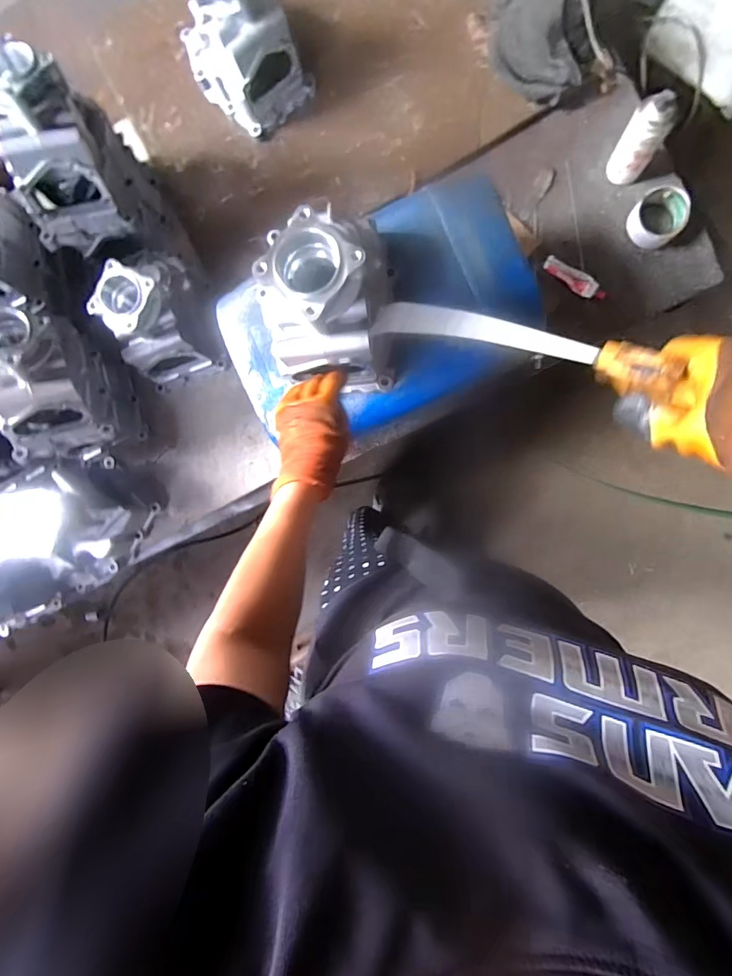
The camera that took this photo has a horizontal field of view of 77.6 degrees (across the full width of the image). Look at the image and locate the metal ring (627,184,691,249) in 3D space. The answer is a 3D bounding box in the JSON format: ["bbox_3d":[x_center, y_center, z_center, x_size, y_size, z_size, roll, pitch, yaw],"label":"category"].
[{"bbox_3d":[0.515,-0.476,0.801,0.084,0.042,0.091,0,91,5],"label":"metal ring"}]

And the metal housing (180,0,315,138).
[{"bbox_3d":[-0.230,-0.786,0.782,0.170,0.201,0.201,-33,88,5],"label":"metal housing"}]

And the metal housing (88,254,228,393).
[{"bbox_3d":[-0.370,-0.315,0.814,0.133,0.203,0.205,-15,89,5],"label":"metal housing"}]

